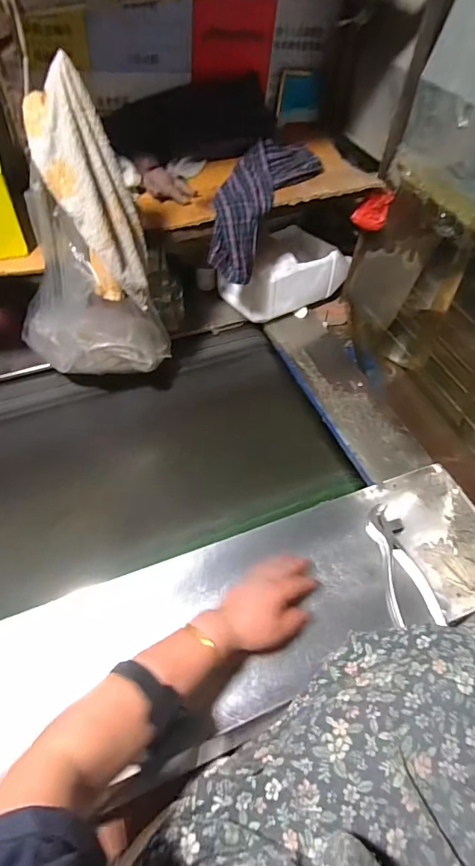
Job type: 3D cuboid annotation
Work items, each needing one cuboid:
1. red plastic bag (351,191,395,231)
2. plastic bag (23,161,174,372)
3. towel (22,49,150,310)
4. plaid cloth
[{"bbox_3d":[0.255,-0.422,0.796,0.058,0.056,0.047,28,59,17],"label":"red plastic bag"},{"bbox_3d":[-0.259,-0.217,0.670,0.258,0.324,0.122,-3,55,-4],"label":"plastic bag"},{"bbox_3d":[-0.184,-0.294,0.542,0.110,0.248,0.076,-14,57,-11],"label":"towel"},{"bbox_3d":[0.042,-0.418,0.752,0.122,0.095,0.304,23,75,14],"label":"plaid cloth"}]

